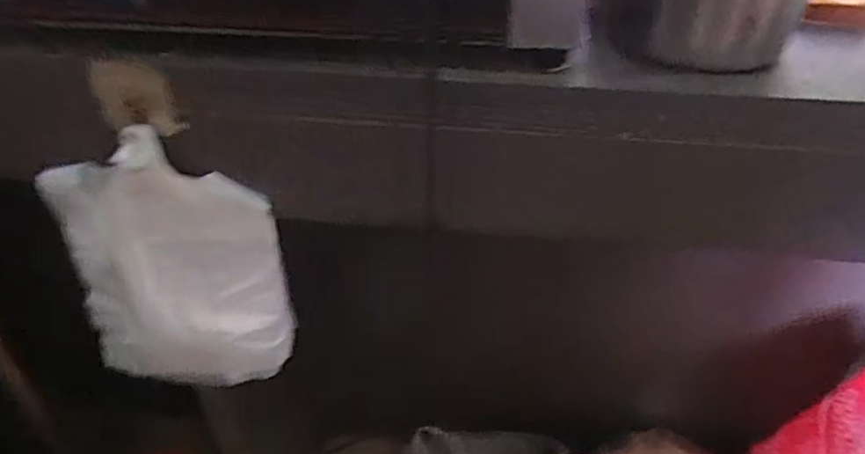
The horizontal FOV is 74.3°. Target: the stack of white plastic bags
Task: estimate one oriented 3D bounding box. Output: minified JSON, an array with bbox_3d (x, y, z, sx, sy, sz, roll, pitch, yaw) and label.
[{"bbox_3d":[-0.229,0.045,0.504,0.189,0.215,0.057,0,39,0],"label":"stack of white plastic bags"}]

